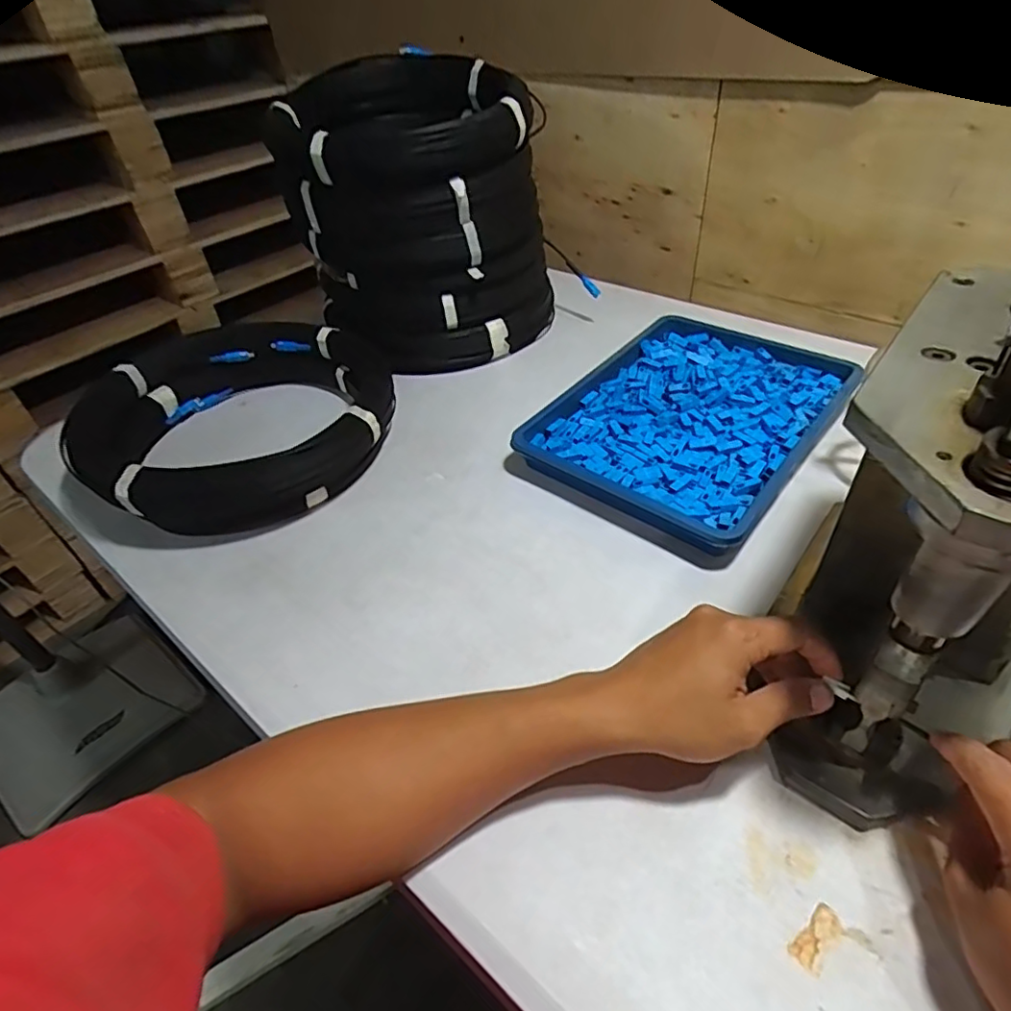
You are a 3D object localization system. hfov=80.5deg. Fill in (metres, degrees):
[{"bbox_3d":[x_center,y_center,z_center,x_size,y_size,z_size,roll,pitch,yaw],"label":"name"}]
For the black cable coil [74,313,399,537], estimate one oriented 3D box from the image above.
[{"bbox_3d":[-0.279,-0.095,0.641,0.300,0.090,0.300,-3,42,3],"label":"black cable coil"}]

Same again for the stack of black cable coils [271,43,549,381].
[{"bbox_3d":[-0.102,-0.356,0.738,0.273,0.285,0.258,-22,44,-17],"label":"stack of black cable coils"}]

